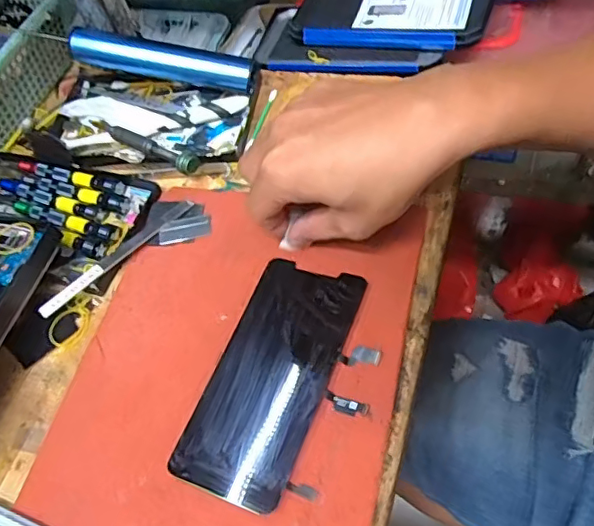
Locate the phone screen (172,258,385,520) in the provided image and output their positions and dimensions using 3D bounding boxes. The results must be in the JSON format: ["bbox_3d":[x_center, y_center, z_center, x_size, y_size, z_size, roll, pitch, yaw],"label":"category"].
[{"bbox_3d":[-0.006,0.067,0.332,0.089,0.005,0.147,13,60,23],"label":"phone screen"}]

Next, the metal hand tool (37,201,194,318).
[{"bbox_3d":[-0.128,-0.006,0.404,0.012,0.004,0.130,39,67,22],"label":"metal hand tool"}]

